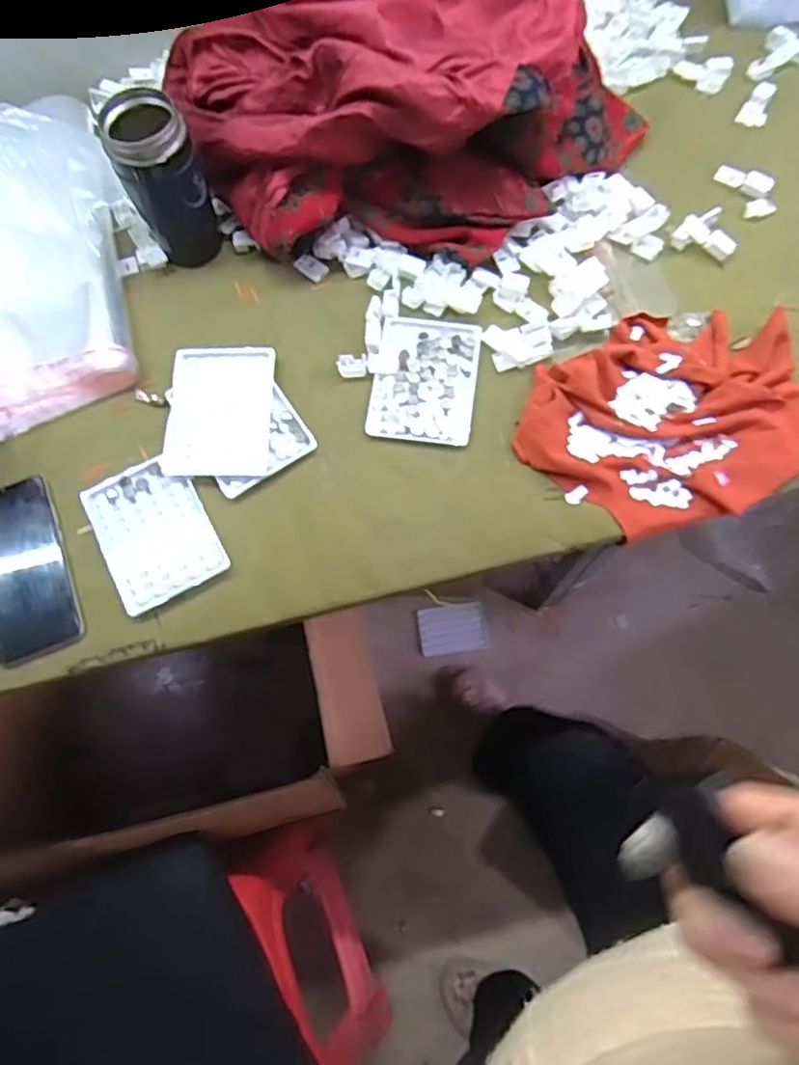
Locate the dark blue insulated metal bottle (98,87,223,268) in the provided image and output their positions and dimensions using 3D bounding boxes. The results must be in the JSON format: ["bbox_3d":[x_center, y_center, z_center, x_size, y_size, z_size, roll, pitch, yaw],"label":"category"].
[{"bbox_3d":[-0.218,-0.322,0.621,0.074,0.138,0.058,-22,72,-6],"label":"dark blue insulated metal bottle"}]

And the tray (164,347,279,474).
[{"bbox_3d":[-0.167,-0.114,0.617,0.097,0.007,0.130,1,71,1],"label":"tray"}]

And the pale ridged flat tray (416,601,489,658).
[{"bbox_3d":[0.104,0.190,1.298,0.128,0.019,0.095,-8,72,-2],"label":"pale ridged flat tray"}]

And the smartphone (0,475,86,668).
[{"bbox_3d":[-0.330,0.030,0.580,0.075,0.010,0.165,-22,72,-6],"label":"smartphone"}]

